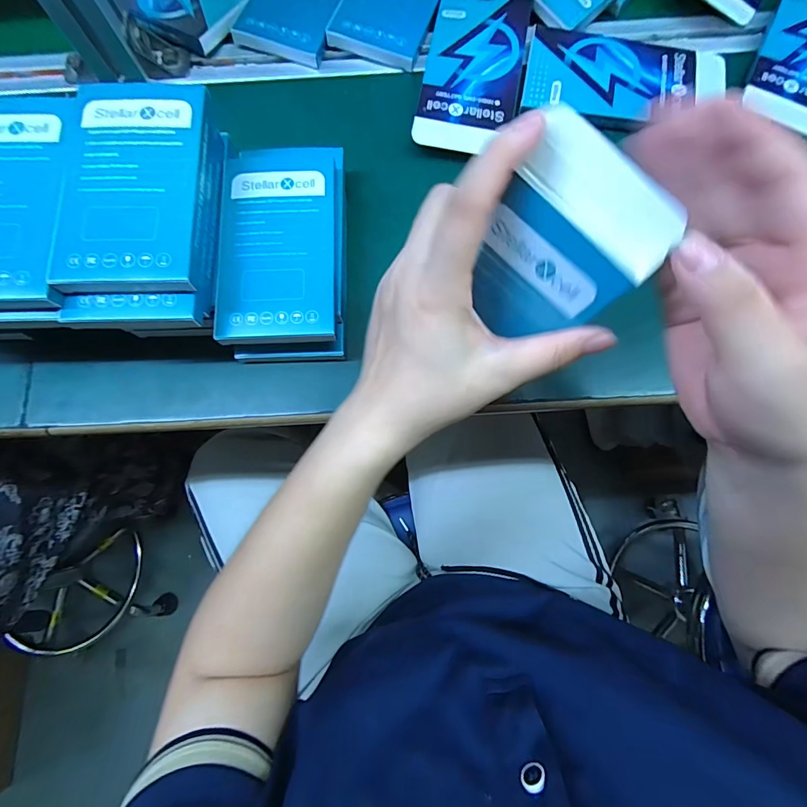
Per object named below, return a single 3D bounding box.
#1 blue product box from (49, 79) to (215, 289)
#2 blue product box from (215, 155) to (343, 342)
[{"bbox_3d":[-0.160,-0.131,0.241,0.077,0.016,0.132,0,81,1],"label":"blue product box"},{"bbox_3d":[-0.085,-0.111,0.277,0.078,0.014,0.142,-1,79,0],"label":"blue product box"}]

